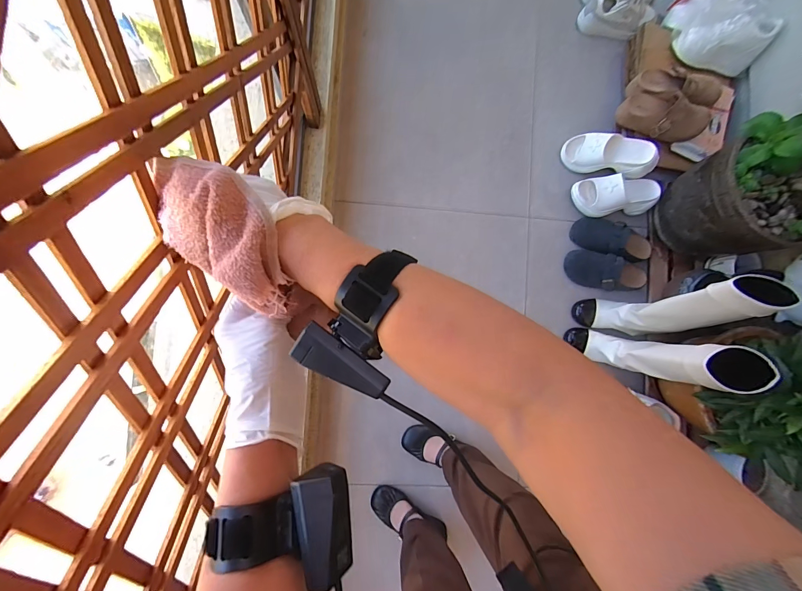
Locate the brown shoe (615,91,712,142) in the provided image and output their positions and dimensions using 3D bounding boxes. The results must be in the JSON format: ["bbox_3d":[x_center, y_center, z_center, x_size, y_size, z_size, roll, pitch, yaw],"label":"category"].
[{"bbox_3d":[0.720,-0.496,0.959,0.215,0.071,0.085,23,85,19],"label":"brown shoe"}]

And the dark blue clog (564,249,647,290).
[{"bbox_3d":[0.604,-0.060,1.009,0.234,0.076,0.093,19,86,-4],"label":"dark blue clog"}]

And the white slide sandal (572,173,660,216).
[{"bbox_3d":[0.624,-0.287,1.002,0.222,0.090,0.100,-3,88,-5],"label":"white slide sandal"}]

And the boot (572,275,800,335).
[{"bbox_3d":[0.652,0.037,0.847,0.233,0.388,0.124,-2,87,-5],"label":"boot"}]

